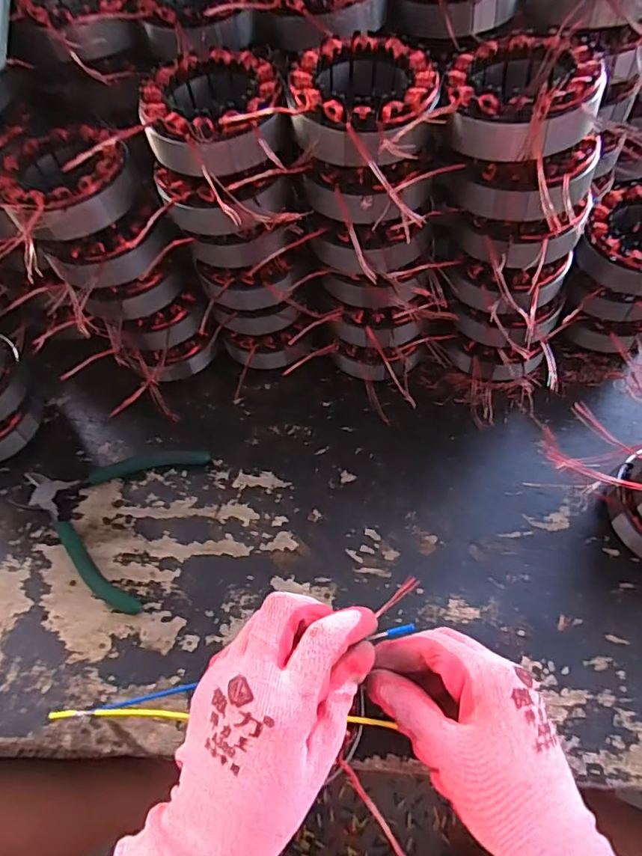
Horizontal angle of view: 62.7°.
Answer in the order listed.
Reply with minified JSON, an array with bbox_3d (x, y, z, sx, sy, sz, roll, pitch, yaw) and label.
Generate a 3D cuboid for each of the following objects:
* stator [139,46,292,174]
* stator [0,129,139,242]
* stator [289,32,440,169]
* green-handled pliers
[{"bbox_3d":[-0.061,-0.188,0.321,0.092,0.033,0.082,39,70,21],"label":"stator"},{"bbox_3d":[-0.169,-0.167,0.352,0.083,0.034,0.077,-35,65,-15],"label":"stator"},{"bbox_3d":[0.025,-0.189,0.311,0.080,0.033,0.091,2,61,4],"label":"stator"},{"bbox_3d":[-0.177,0.061,0.419,0.134,0.008,0.133,14,63,11],"label":"green-handled pliers"}]

